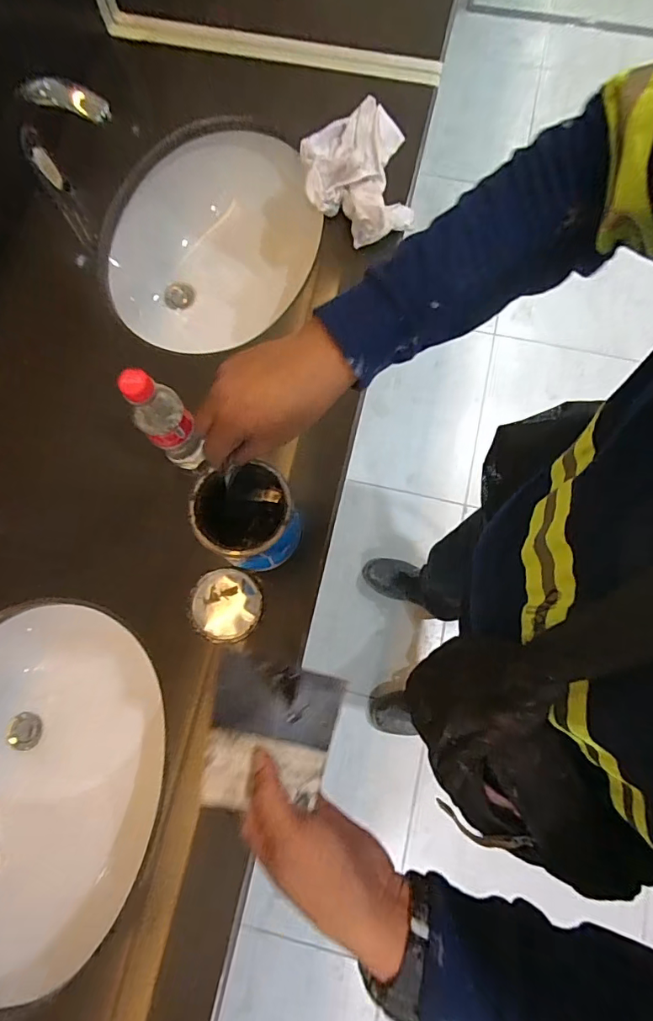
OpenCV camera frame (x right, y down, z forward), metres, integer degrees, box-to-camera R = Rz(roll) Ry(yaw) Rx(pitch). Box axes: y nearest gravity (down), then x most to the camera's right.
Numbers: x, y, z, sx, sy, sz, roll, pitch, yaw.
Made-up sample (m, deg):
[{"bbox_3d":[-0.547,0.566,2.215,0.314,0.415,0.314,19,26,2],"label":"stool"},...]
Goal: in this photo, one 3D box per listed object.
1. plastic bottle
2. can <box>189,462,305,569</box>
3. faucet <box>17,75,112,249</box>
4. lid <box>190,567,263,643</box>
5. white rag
[{"bbox_3d":[-0.180,-0.099,0.536,0.053,0.183,0.059,-36,78,-7],"label":"plastic bottle"},{"bbox_3d":[-0.087,0.012,0.546,0.104,0.122,0.103,0,76,1],"label":"can"},{"bbox_3d":[-0.346,-0.479,0.674,0.154,0.206,0.068,17,77,6],"label":"faucet"},{"bbox_3d":[-0.124,0.117,0.587,0.086,0.011,0.089,0,76,1],"label":"lid"},{"bbox_3d":[0.048,-0.520,0.718,0.164,0.050,0.248,-5,76,0],"label":"white rag"}]

